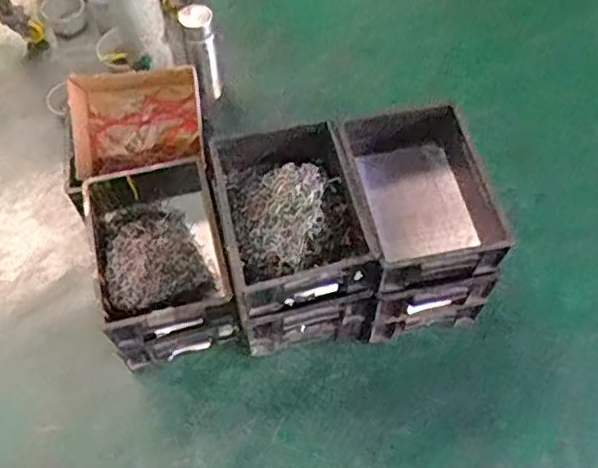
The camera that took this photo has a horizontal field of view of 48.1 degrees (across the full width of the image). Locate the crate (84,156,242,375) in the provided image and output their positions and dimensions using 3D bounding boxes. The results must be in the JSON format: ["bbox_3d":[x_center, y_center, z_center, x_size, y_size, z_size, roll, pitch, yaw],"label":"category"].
[{"bbox_3d":[-0.278,0.054,1.343,0.248,0.219,0.355,-13,59,-8],"label":"crate"}]

